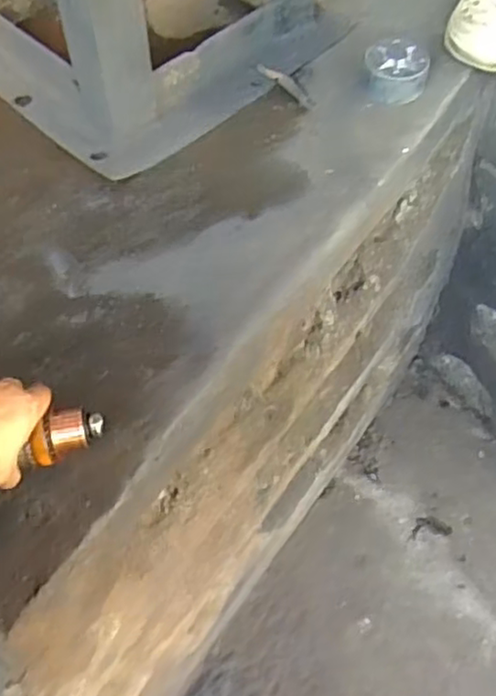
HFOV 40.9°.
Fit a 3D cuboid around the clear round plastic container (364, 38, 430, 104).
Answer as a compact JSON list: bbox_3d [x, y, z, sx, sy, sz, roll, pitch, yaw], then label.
[{"bbox_3d":[0.183,-0.342,0.823,0.074,0.043,0.077,-1,57,1],"label":"clear round plastic container"}]

